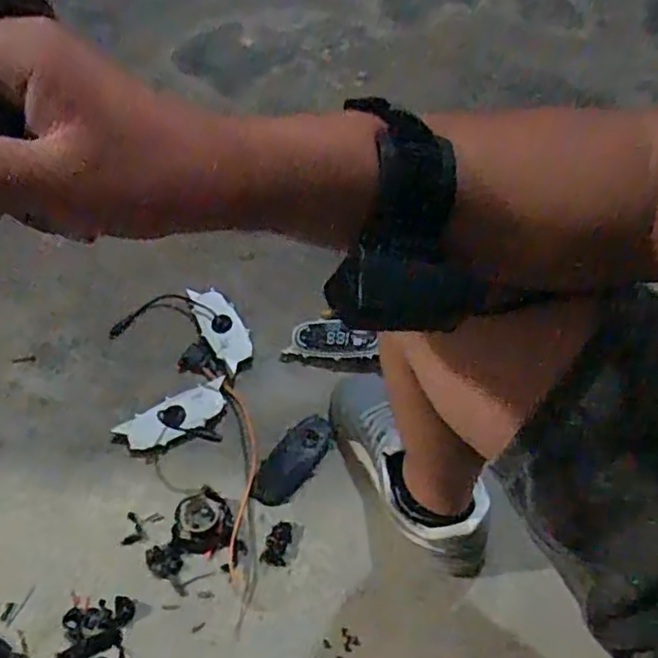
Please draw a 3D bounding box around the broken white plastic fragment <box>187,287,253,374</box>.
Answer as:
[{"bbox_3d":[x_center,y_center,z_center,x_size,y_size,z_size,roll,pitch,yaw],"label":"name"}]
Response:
[{"bbox_3d":[-0.149,-0.005,0.930,0.053,0.020,0.152,-29,63,-16],"label":"broken white plastic fragment"}]

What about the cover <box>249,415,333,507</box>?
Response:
[{"bbox_3d":[-0.045,0.166,0.839,0.058,0.012,0.126,36,65,20],"label":"cover"}]

